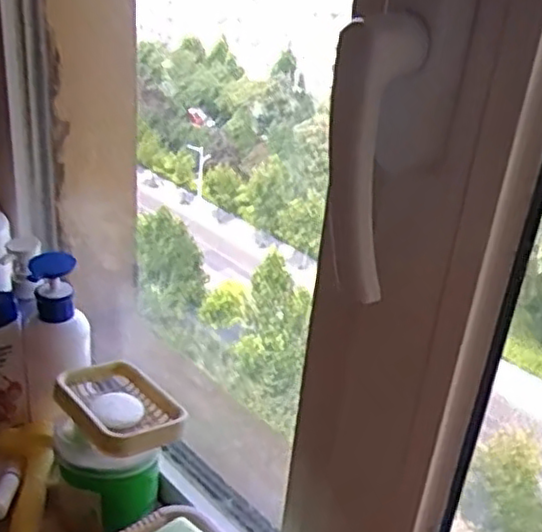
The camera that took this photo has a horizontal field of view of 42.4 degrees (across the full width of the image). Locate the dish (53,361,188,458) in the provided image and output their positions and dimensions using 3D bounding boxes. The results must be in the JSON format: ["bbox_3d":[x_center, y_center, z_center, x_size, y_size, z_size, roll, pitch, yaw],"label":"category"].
[{"bbox_3d":[-0.134,0.129,0.638,0.087,0.028,0.124,-18,35,-38],"label":"dish"}]

